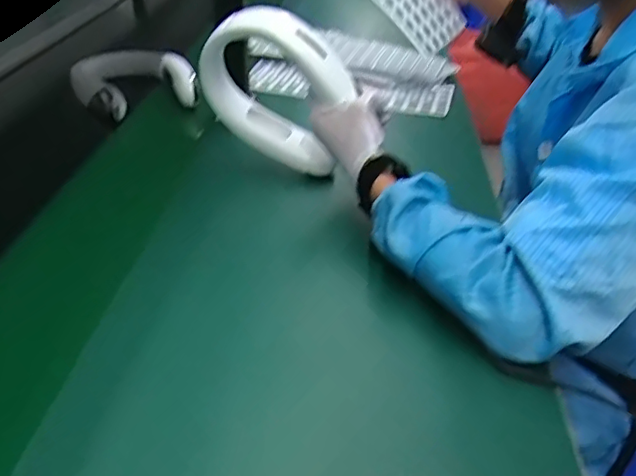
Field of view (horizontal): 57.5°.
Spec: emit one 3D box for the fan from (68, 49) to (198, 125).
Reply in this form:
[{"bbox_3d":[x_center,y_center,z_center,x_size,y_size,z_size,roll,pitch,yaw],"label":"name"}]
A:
[{"bbox_3d":[-0.295,-0.249,0.927,0.169,0.069,0.166,-16,32,-21],"label":"fan"}]

